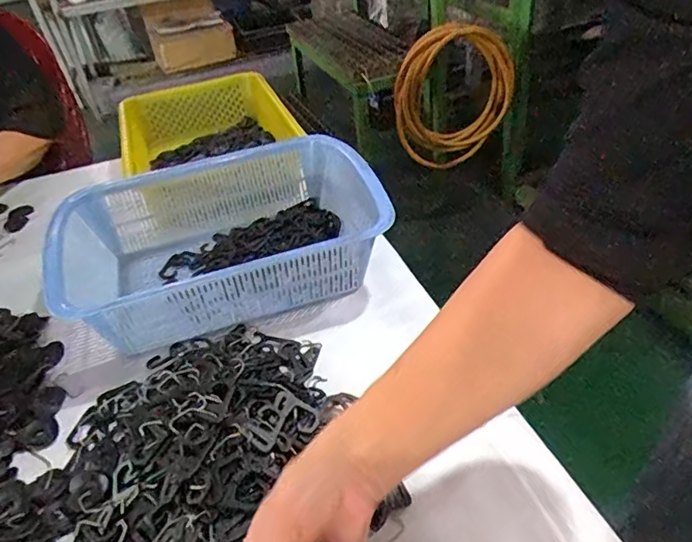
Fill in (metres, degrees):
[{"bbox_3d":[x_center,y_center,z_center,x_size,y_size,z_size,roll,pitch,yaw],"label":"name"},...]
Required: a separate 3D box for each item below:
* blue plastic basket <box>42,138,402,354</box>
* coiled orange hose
[{"bbox_3d":[-0.141,-0.038,0.649,0.346,0.097,0.252,-20,41,-15],"label":"blue plastic basket"},{"bbox_3d":[0.330,-0.521,1.651,0.367,0.382,0.143,-18,40,-13],"label":"coiled orange hose"}]

